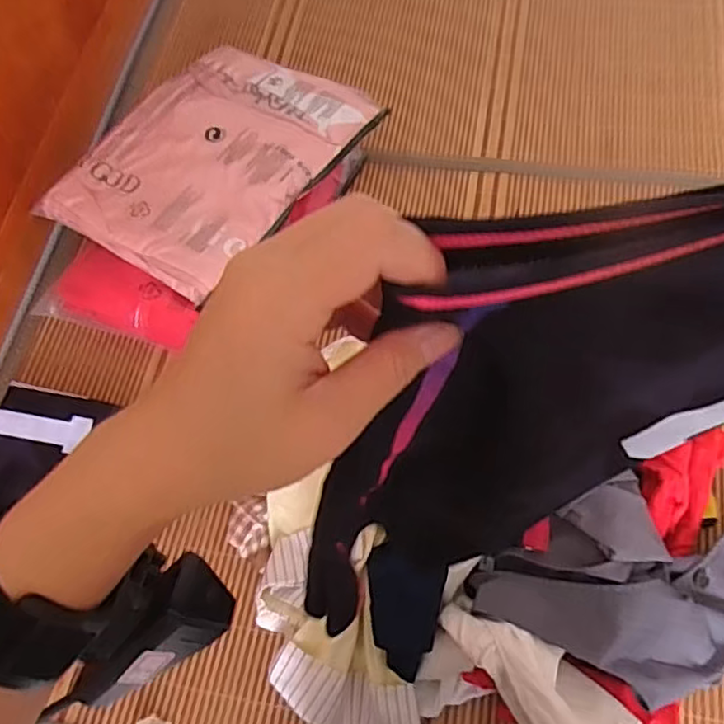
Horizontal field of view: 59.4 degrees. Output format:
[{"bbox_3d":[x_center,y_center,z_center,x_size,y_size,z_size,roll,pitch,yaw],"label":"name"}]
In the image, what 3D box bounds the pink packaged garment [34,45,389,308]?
[{"bbox_3d":[-0.202,-0.301,0.904,0.288,0.045,0.428,31,71,16],"label":"pink packaged garment"}]

